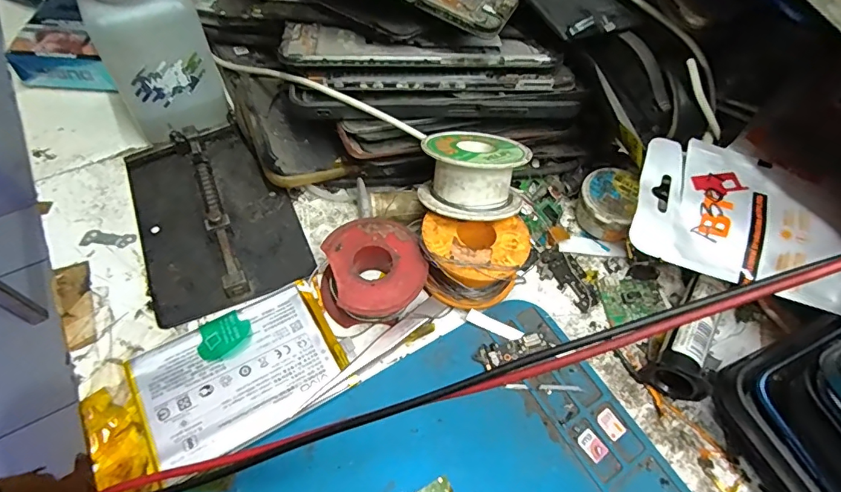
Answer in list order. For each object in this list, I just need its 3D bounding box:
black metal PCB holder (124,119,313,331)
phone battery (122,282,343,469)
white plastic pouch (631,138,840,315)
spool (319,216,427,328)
[{"bbox_3d":[-0.113,-0.019,0.258,0.078,0.013,0.115,-21,62,-17],"label":"black metal PCB holder"},{"bbox_3d":[-0.080,0.056,0.214,0.083,0.005,0.059,-26,63,-20],"label":"phone battery"},{"bbox_3d":[0.166,-0.013,0.234,0.110,0.021,0.070,22,59,9],"label":"white plastic pouch"},{"bbox_3d":[-0.024,0.013,0.235,0.051,0.022,0.051,2,58,-3],"label":"spool"}]

